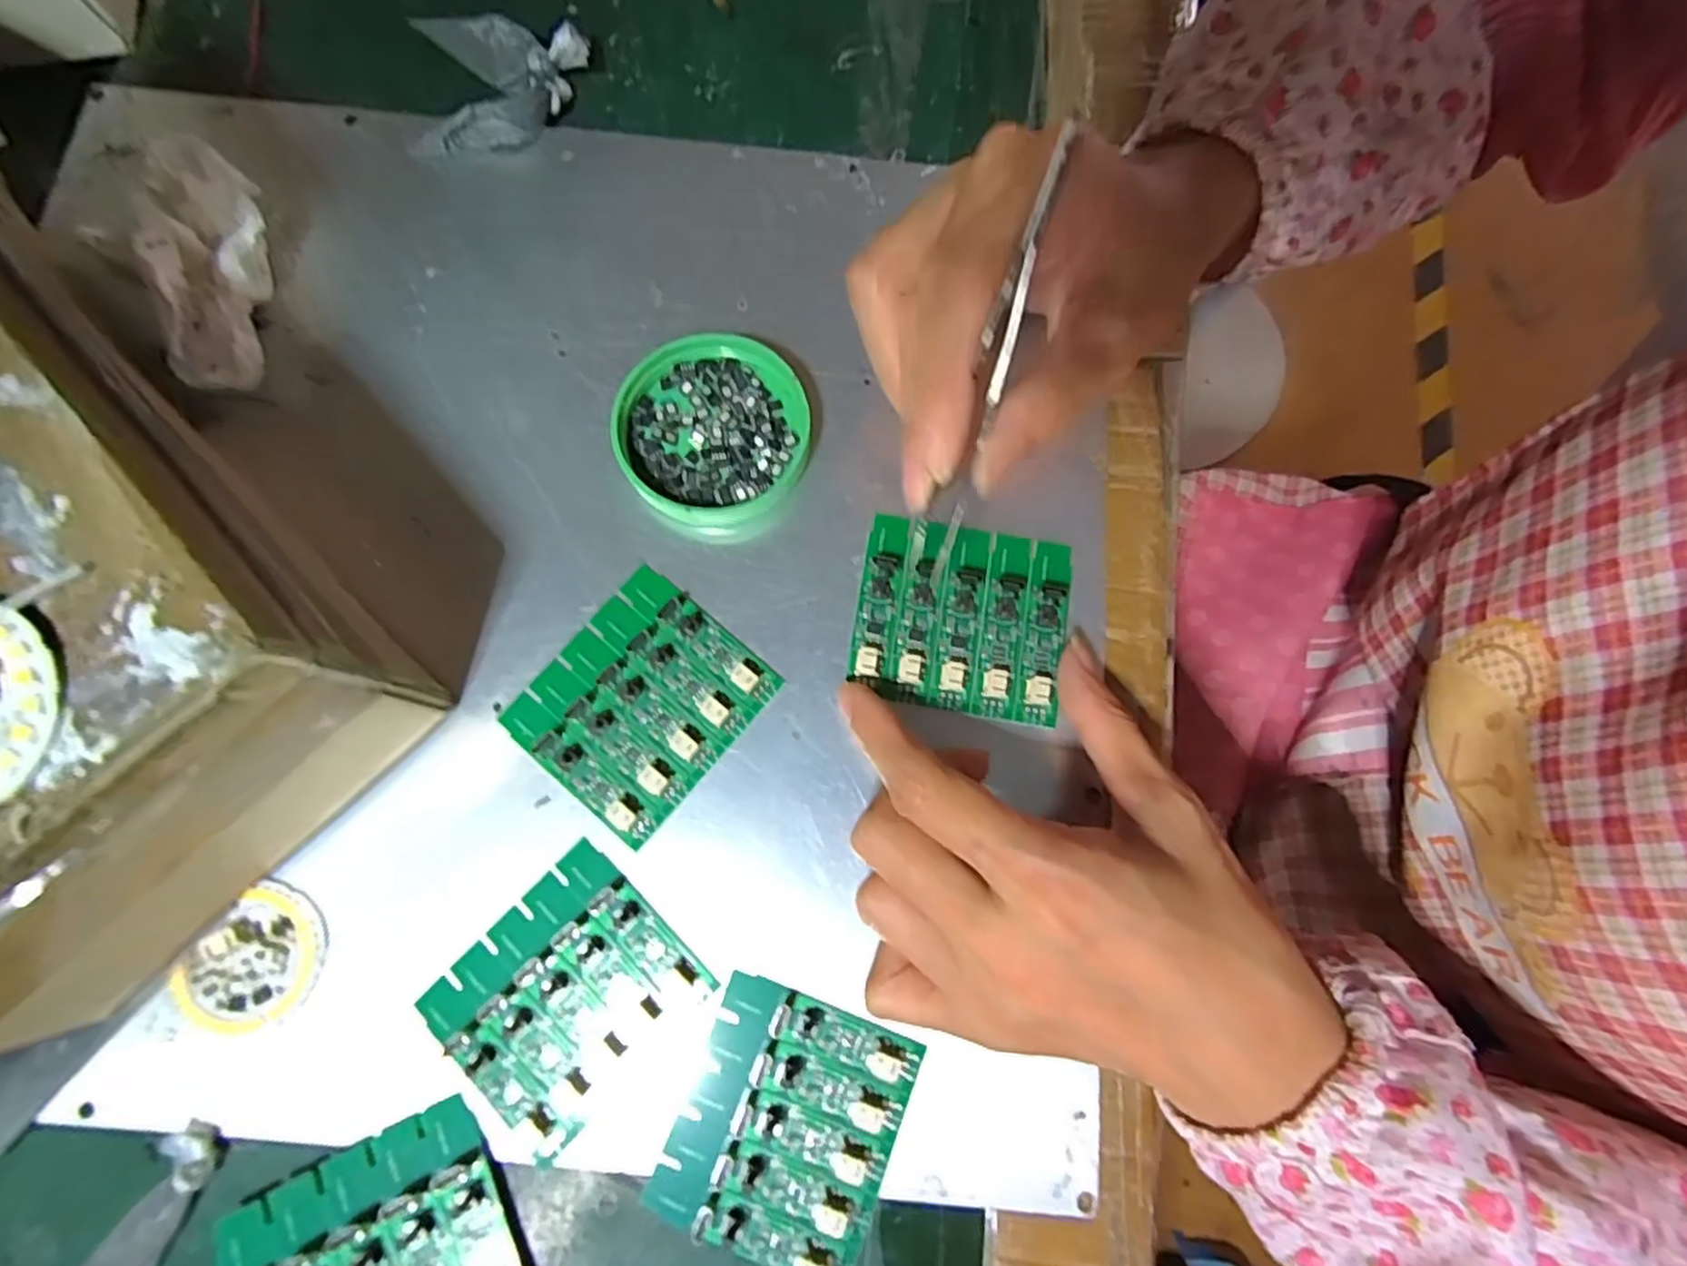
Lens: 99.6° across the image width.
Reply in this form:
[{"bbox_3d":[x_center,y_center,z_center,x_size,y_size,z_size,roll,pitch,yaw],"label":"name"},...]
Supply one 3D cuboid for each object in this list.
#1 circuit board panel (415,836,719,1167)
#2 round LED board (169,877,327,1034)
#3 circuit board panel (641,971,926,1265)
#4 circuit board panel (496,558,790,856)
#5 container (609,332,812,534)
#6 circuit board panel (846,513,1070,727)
[{"bbox_3d":[-0.081,0.107,0.210,0.060,0.004,0.067,44,80,7],"label":"circuit board panel"},{"bbox_3d":[-0.175,0.098,0.211,0.034,0.005,0.042,38,80,6],"label":"round LED board"},{"bbox_3d":[-0.016,0.141,0.204,0.059,0.006,0.067,21,78,3],"label":"circuit board panel"},{"bbox_3d":[-0.064,0.021,0.227,0.060,0.005,0.068,40,80,7],"label":"circuit board panel"},{"bbox_3d":[-0.045,-0.068,0.241,0.061,0.014,0.064,0,78,-2],"label":"container"},{"bbox_3d":[0.039,-0.006,0.235,0.068,0.006,0.062,9,78,0],"label":"circuit board panel"}]

